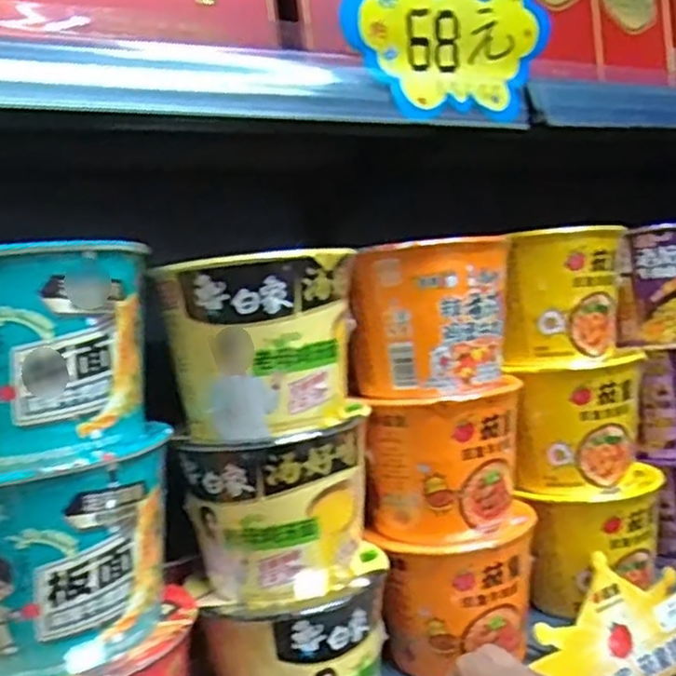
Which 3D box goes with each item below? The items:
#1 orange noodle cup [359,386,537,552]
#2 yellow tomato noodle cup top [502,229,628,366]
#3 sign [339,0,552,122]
[{"bbox_3d":[0.082,0.090,0.532,0.113,0.102,0.112,-6,4,12],"label":"orange noodle cup"},{"bbox_3d":[0.182,-0.034,0.576,0.093,0.100,0.088,-5,4,22],"label":"yellow tomato noodle cup top"},{"bbox_3d":[0.072,-0.197,0.447,0.149,0.111,0.013,-20,14,-26],"label":"sign"}]

